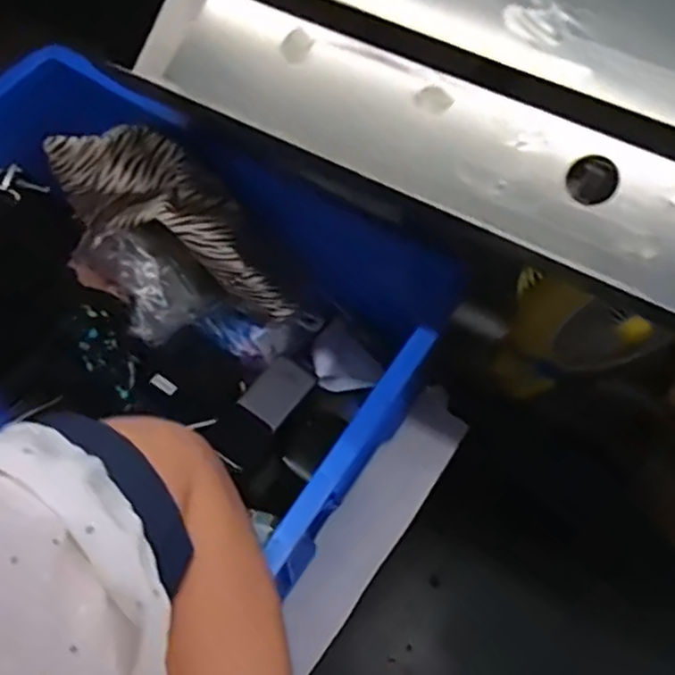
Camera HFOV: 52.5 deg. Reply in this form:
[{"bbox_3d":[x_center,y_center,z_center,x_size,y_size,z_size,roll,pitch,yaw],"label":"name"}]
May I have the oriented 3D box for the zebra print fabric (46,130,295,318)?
[{"bbox_3d":[-0.149,-0.106,0.657,0.245,0.095,0.094,37,68,-8],"label":"zebra print fabric"}]

